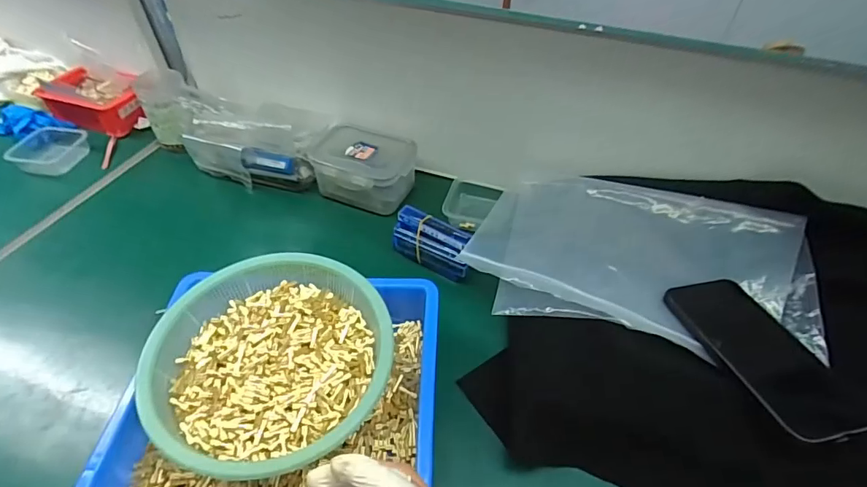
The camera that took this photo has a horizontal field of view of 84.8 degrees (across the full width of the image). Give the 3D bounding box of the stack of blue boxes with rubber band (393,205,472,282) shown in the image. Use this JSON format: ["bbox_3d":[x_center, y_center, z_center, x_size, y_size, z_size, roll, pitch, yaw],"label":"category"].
[{"bbox_3d":[0.000,0.002,0.534,0.092,0.054,0.030,27,52,23],"label":"stack of blue boxes with rubber band"}]

